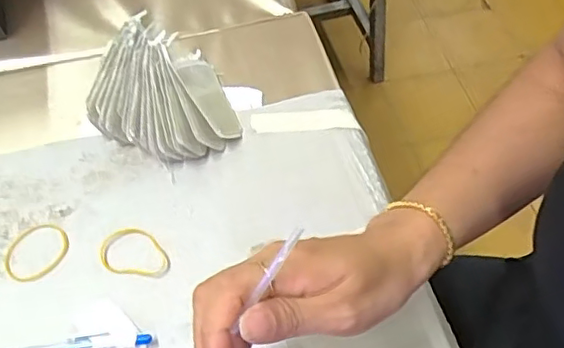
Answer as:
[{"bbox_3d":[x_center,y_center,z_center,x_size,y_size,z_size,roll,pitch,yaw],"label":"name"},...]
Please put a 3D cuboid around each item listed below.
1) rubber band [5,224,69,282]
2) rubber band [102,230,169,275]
[{"bbox_3d":[-0.178,0.057,0.433,0.038,0.005,0.048,29,60,17],"label":"rubber band"},{"bbox_3d":[-0.105,0.056,0.432,0.052,0.004,0.035,6,56,3],"label":"rubber band"}]

